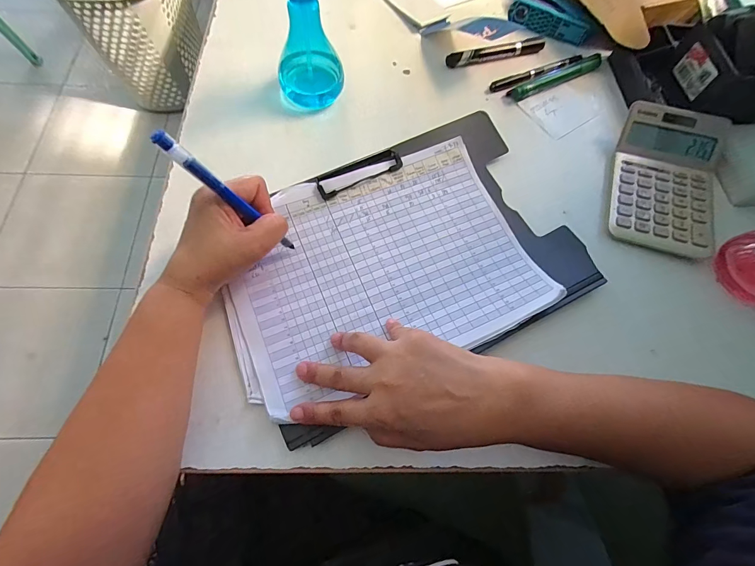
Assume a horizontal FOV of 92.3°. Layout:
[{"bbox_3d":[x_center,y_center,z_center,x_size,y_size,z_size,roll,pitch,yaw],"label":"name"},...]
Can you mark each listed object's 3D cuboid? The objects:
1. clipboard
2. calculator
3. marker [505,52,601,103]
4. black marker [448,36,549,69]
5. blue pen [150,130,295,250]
[{"bbox_3d":[0.035,-0.032,0.368,0.321,0.025,0.229,-26,71,-10],"label":"clipboard"},{"bbox_3d":[0.321,-0.117,0.395,0.105,0.037,0.162,17,68,3],"label":"calculator"},{"bbox_3d":[0.228,-0.265,0.465,0.139,0.011,0.021,-26,71,-10],"label":"marker"},{"bbox_3d":[0.156,-0.307,0.478,0.135,0.013,0.020,-14,69,-9],"label":"black marker"},{"bbox_3d":[-0.115,-0.067,0.295,0.007,0.148,0.010,1,66,28],"label":"blue pen"}]

